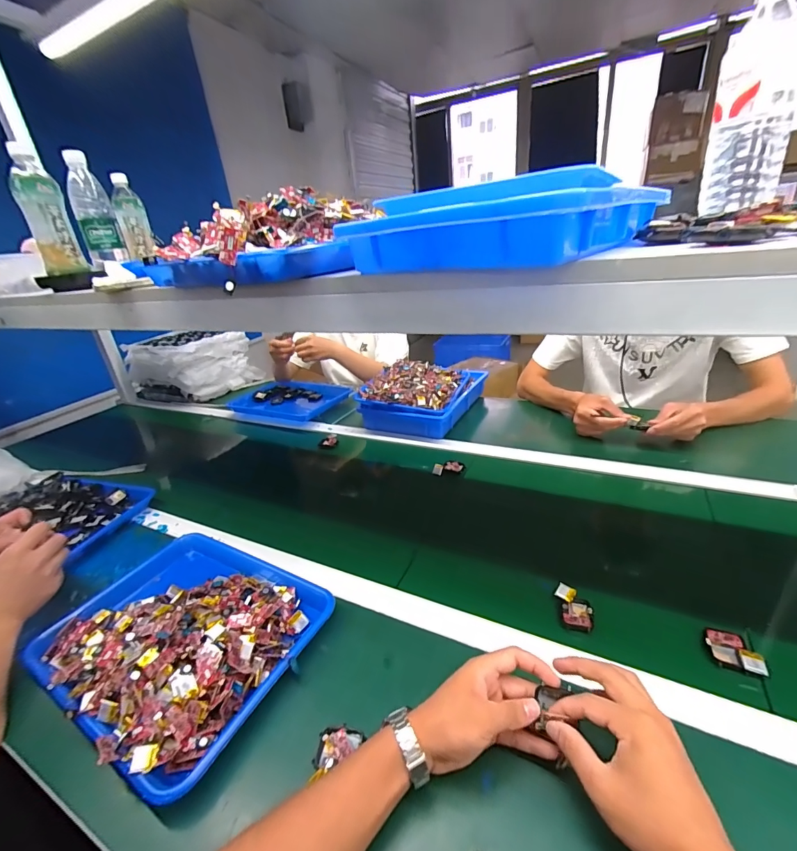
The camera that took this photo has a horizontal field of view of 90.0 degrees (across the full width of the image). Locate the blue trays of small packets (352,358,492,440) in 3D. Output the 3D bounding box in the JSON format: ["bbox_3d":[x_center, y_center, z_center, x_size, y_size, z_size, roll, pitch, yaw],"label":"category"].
[{"bbox_3d":[0.070,-0.092,1.094,0.263,0.098,0.309,5,28,24],"label":"blue trays of small packets"}]

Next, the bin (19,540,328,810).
[{"bbox_3d":[-0.275,0.265,0.526,0.332,0.076,0.262,9,30,31],"label":"bin"}]

